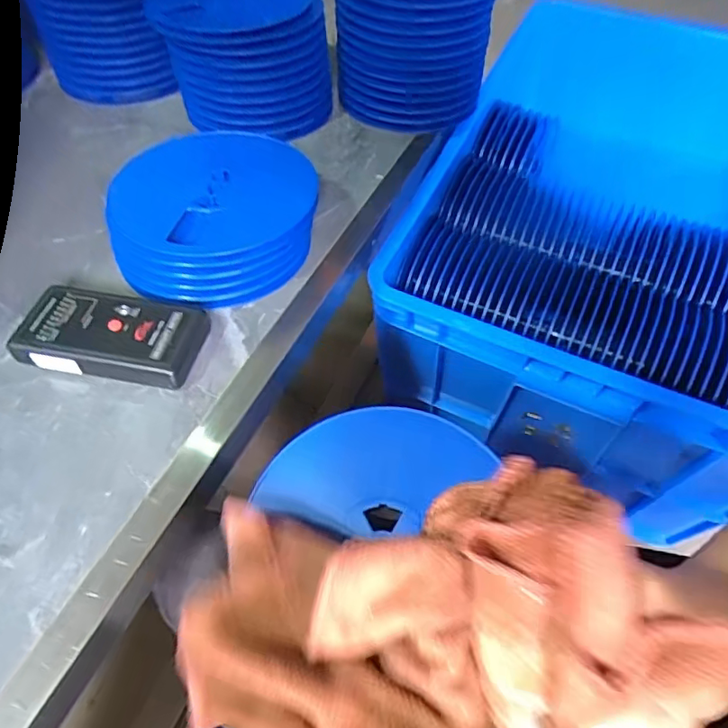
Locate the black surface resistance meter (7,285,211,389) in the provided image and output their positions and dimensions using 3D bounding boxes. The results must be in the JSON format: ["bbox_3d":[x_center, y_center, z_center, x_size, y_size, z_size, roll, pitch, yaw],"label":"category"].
[{"bbox_3d":[-0.194,-0.020,0.428,0.130,0.030,0.075,5,51,2],"label":"black surface resistance meter"}]

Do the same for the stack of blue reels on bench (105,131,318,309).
[{"bbox_3d":[-0.129,-0.137,0.498,0.168,0.070,0.176,1,51,-1],"label":"stack of blue reels on bench"}]

